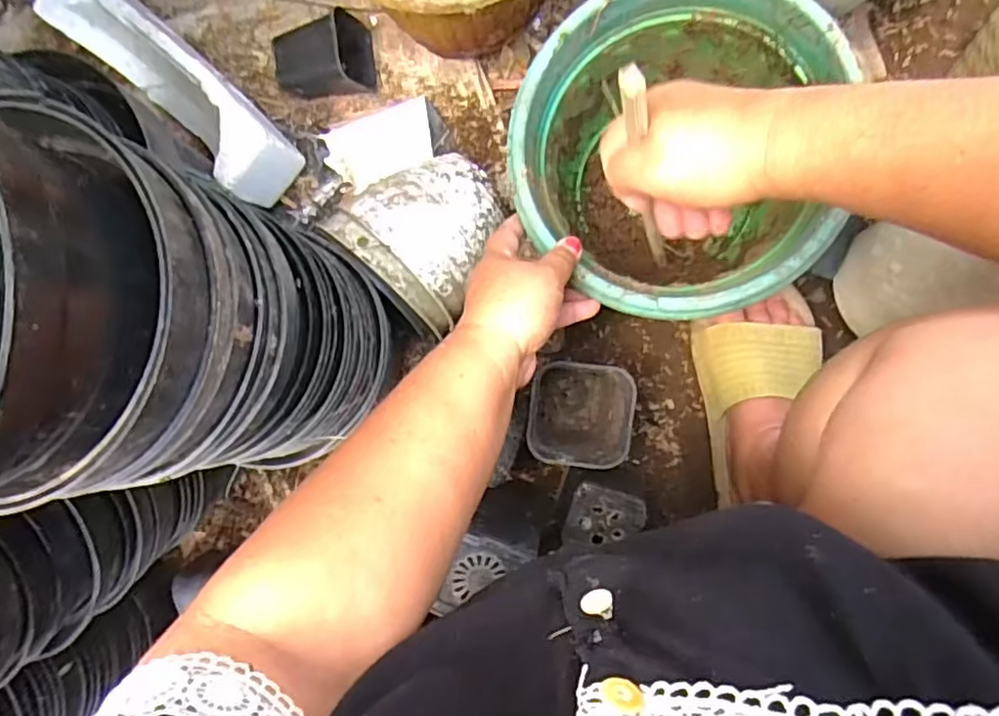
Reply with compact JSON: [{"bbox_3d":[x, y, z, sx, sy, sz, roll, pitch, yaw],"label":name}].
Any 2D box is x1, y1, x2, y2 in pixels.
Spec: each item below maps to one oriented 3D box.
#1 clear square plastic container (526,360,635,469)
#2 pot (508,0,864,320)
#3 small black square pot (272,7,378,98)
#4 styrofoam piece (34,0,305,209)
[{"bbox_3d":[0.075,0.051,0.586,0.083,0.111,0.083,9,89,7],"label":"clear square plastic container"},{"bbox_3d":[0.127,-0.147,0.517,0.217,0.180,0.231,0,88,7],"label":"pot"},{"bbox_3d":[-0.176,-0.300,0.625,0.088,0.069,0.075,-3,88,6],"label":"small black square pot"},{"bbox_3d":[-0.324,-0.274,0.636,0.298,0.085,0.071,42,93,6],"label":"styrofoam piece"}]

